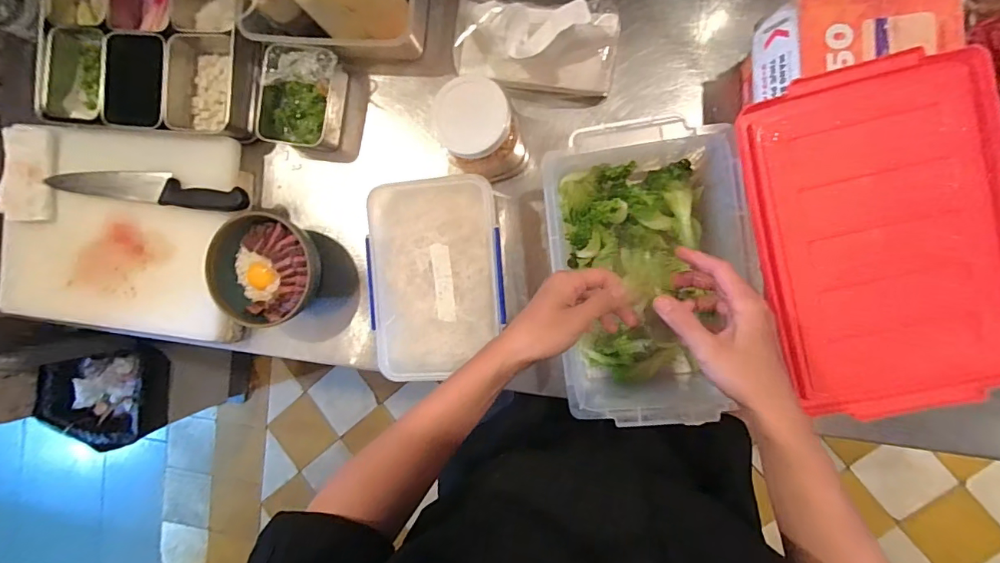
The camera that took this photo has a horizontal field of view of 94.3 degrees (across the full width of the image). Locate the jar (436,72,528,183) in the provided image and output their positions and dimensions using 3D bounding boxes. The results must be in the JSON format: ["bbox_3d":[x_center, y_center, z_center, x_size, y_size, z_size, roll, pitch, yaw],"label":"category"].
[{"bbox_3d":[-0.027,-0.184,0.581,0.098,0.128,0.092,0,91,10],"label":"jar"}]

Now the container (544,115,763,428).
[{"bbox_3d":[0.171,-0.015,0.556,0.203,0.119,0.340,-7,90,10],"label":"container"}]

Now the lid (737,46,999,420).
[{"bbox_3d":[0.361,-0.038,0.434,0.210,0.027,0.314,-11,89,10],"label":"lid"}]

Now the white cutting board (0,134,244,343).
[{"bbox_3d":[-0.594,-0.075,0.709,0.437,0.028,0.291,5,92,10],"label":"white cutting board"}]

